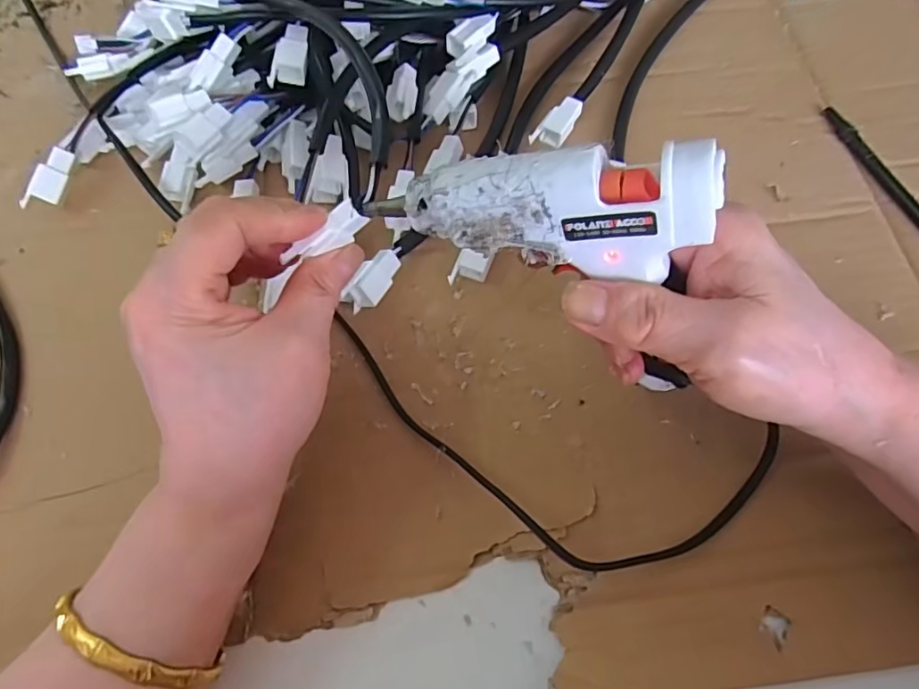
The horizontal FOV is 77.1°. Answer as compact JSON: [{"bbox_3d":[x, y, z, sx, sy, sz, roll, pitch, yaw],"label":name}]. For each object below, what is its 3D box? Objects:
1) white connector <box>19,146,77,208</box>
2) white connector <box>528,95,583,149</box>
[{"bbox_3d":[-0.228,-0.091,0.321,0.014,0.010,0.038,30,85,15],"label":"white connector"},{"bbox_3d":[0.060,-0.133,0.345,0.018,0.009,0.038,35,71,16],"label":"white connector"}]

